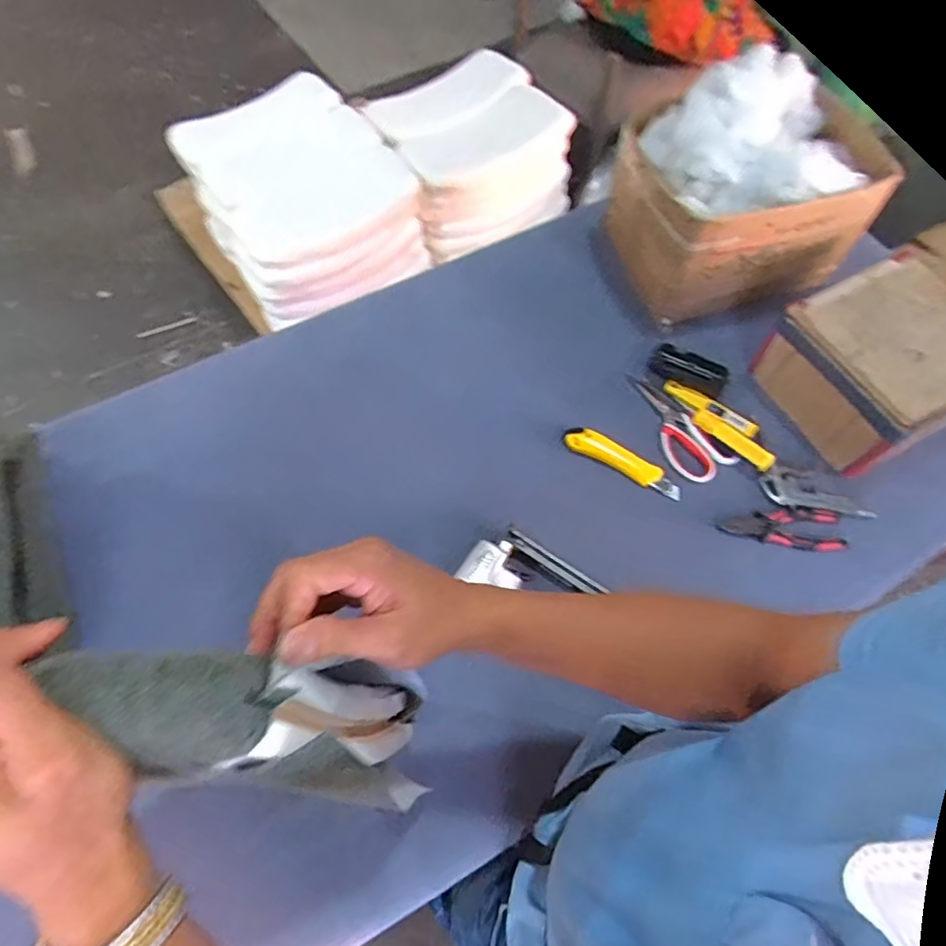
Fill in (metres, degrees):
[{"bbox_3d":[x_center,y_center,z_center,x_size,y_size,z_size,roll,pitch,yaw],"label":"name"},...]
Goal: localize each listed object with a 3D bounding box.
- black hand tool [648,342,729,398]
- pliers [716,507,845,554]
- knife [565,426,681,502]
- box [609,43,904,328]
[{"bbox_3d":[0.310,-0.149,0.834,0.105,0.024,0.048,26,66,13],"label":"black hand tool"},{"bbox_3d":[0.396,0.071,0.742,0.146,0.012,0.056,3,63,2],"label":"pliers"},{"bbox_3d":[0.205,-0.018,0.789,0.169,0.024,0.034,26,66,13],"label":"knife"},{"bbox_3d":[0.377,-0.405,0.837,0.284,0.282,0.245,-12,63,-6],"label":"box"}]

